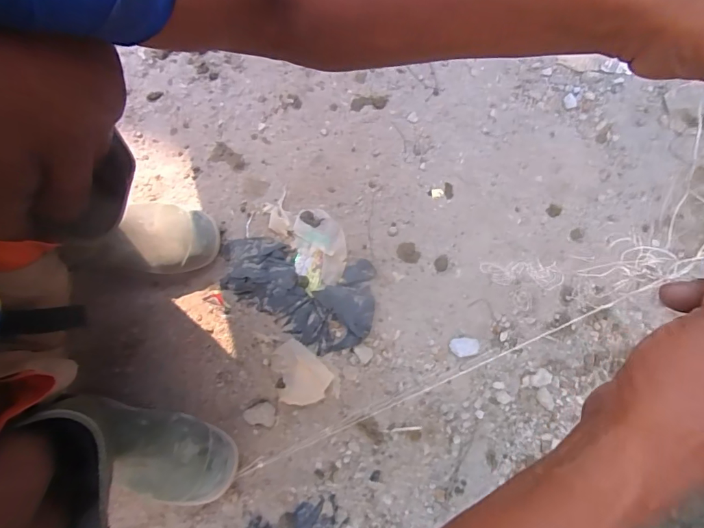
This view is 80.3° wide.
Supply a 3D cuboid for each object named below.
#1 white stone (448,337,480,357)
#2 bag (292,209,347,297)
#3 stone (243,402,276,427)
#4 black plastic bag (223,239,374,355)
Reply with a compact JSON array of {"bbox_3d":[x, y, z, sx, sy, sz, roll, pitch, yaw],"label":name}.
[{"bbox_3d":[0.164,0.121,0.611,0.040,0.012,0.027,-13,79,-4],"label":"white stone"},{"bbox_3d":[-0.049,-0.022,0.636,0.077,0.021,0.124,-5,79,-2],"label":"bag"},{"bbox_3d":[-0.129,0.213,0.592,0.042,0.010,0.034,8,79,0],"label":"stone"},{"bbox_3d":[-0.082,0.046,0.623,0.229,0.023,0.143,12,79,1],"label":"black plastic bag"}]

